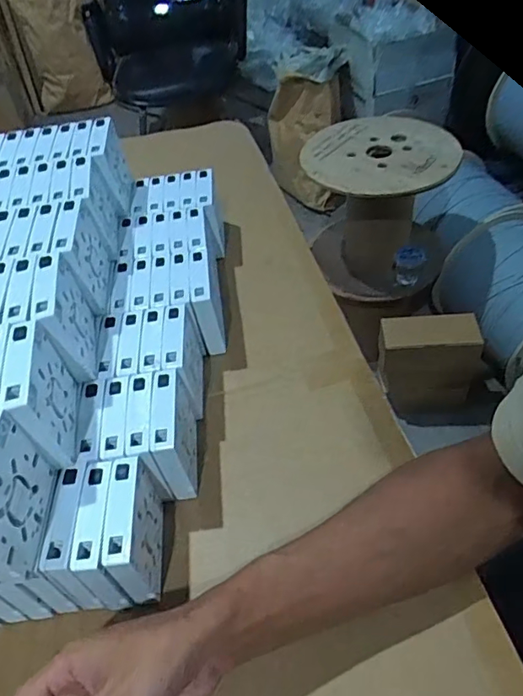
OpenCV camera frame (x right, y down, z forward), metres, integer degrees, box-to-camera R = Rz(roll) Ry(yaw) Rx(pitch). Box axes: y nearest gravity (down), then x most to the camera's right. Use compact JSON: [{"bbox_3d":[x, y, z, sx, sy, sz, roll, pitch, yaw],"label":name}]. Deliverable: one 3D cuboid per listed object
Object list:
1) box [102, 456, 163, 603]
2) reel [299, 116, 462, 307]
[{"bbox_3d":[-0.099,0.148,0.425,0.024,0.089,0.088,-8,47,0],"label":"box"},{"bbox_3d":[0.280,-0.331,1.302,0.348,0.342,0.326,2,48,10],"label":"reel"}]

